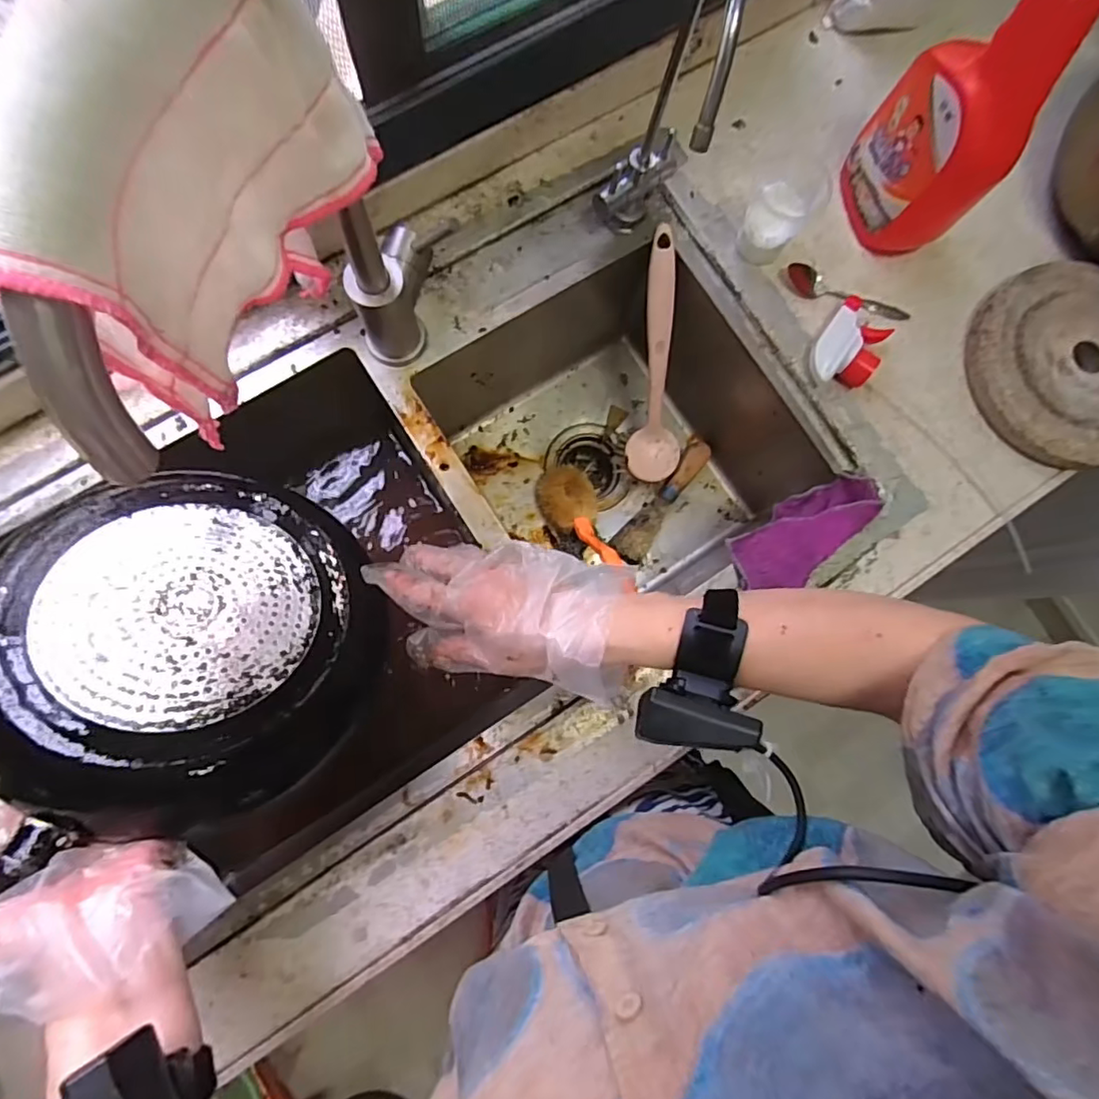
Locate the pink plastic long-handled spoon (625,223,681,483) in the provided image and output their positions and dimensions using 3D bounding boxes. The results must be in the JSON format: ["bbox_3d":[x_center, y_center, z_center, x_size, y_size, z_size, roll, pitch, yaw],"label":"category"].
[{"bbox_3d":[0.120,-0.202,0.652,0.058,0.032,0.268,-8,126,-6],"label":"pink plastic long-handled spoon"}]

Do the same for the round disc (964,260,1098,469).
[{"bbox_3d":[0.536,-0.189,0.593,0.237,0.023,0.205,-22,84,-7],"label":"round disc"}]

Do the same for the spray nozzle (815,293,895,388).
[{"bbox_3d":[0.289,-0.195,0.567,0.056,0.034,0.099,34,81,1],"label":"spray nozzle"}]

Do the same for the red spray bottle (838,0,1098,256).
[{"bbox_3d":[0.348,-0.373,0.467,0.065,0.287,0.110,-5,82,-5],"label":"red spray bottle"}]

